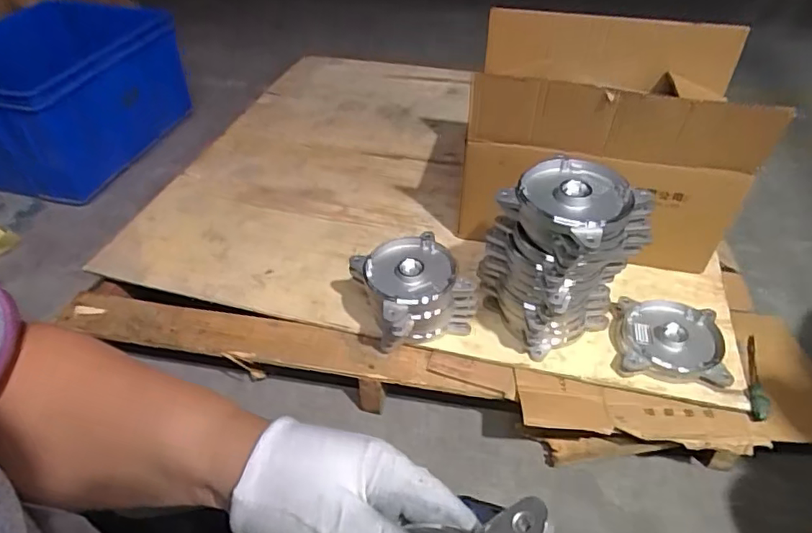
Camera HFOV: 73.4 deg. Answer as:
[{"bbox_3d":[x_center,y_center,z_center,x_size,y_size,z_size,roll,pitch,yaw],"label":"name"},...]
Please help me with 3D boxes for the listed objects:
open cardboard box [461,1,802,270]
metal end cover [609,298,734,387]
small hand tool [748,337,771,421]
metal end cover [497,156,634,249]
[{"bbox_3d":[0.326,-0.214,0.935,0.418,0.316,0.279,10,44,12],"label":"open cardboard box"},{"bbox_3d":[0.379,0.111,0.792,0.142,0.042,0.130,11,44,13],"label":"metal end cover"},{"bbox_3d":[0.490,0.150,0.761,0.025,0.027,0.142,15,45,17],"label":"small hand tool"},{"bbox_3d":[0.211,-0.094,0.673,0.131,0.030,0.145,32,52,31],"label":"metal end cover"}]

